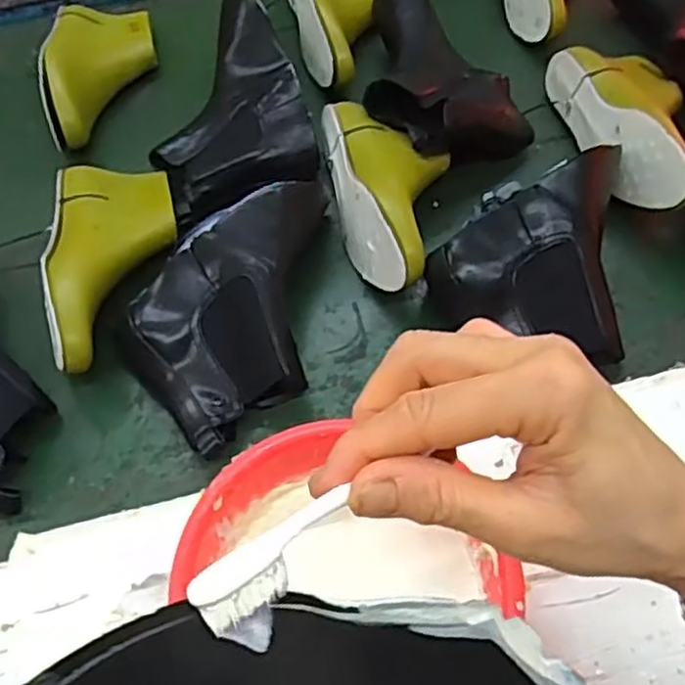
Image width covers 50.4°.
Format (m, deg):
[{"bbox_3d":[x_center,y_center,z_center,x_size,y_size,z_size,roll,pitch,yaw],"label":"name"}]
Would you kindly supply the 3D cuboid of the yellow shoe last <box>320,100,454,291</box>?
[{"bbox_3d":[0.051,-0.142,0.660,0.112,0.066,0.225,-9,57,-3],"label":"yellow shoe last"}]

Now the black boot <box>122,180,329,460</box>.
[{"bbox_3d":[-0.070,-0.036,0.596,0.219,0.066,0.164,-35,62,-18],"label":"black boot"}]

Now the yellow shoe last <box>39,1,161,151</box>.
[{"bbox_3d":[-0.272,-0.309,0.816,0.107,0.080,0.230,-6,57,-1],"label":"yellow shoe last"}]

